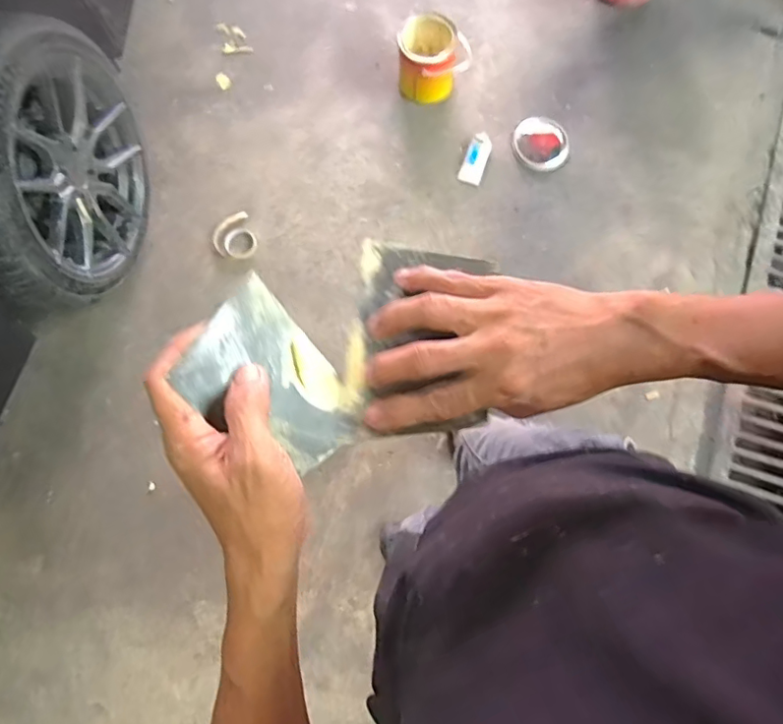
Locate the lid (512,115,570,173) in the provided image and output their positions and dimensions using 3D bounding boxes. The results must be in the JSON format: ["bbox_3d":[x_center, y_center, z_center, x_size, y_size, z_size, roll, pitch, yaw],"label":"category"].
[{"bbox_3d":[0.414,-0.601,1.541,0.158,0.026,0.158,0,79,-1],"label":"lid"}]

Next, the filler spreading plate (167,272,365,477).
[{"bbox_3d":[-0.073,0.016,0.350,0.116,0.009,0.080,49,59,-15],"label":"filler spreading plate"}]

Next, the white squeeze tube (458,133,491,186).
[{"bbox_3d":[0.231,-0.555,1.522,0.063,0.024,0.135,17,99,2],"label":"white squeeze tube"}]

